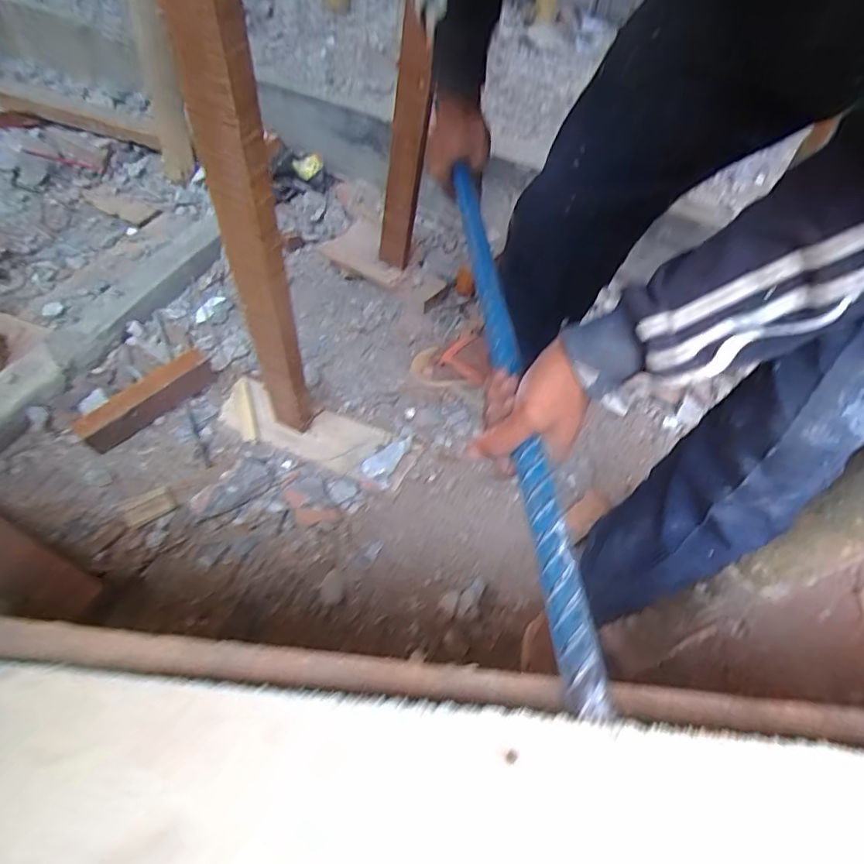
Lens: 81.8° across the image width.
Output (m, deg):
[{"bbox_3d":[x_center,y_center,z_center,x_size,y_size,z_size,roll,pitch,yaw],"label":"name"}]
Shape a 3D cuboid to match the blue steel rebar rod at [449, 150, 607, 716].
[{"bbox_3d":[0.059,-0.064,0.394,0.023,0.019,0.511,-1,53,-6],"label":"blue steel rebar rod"}]

